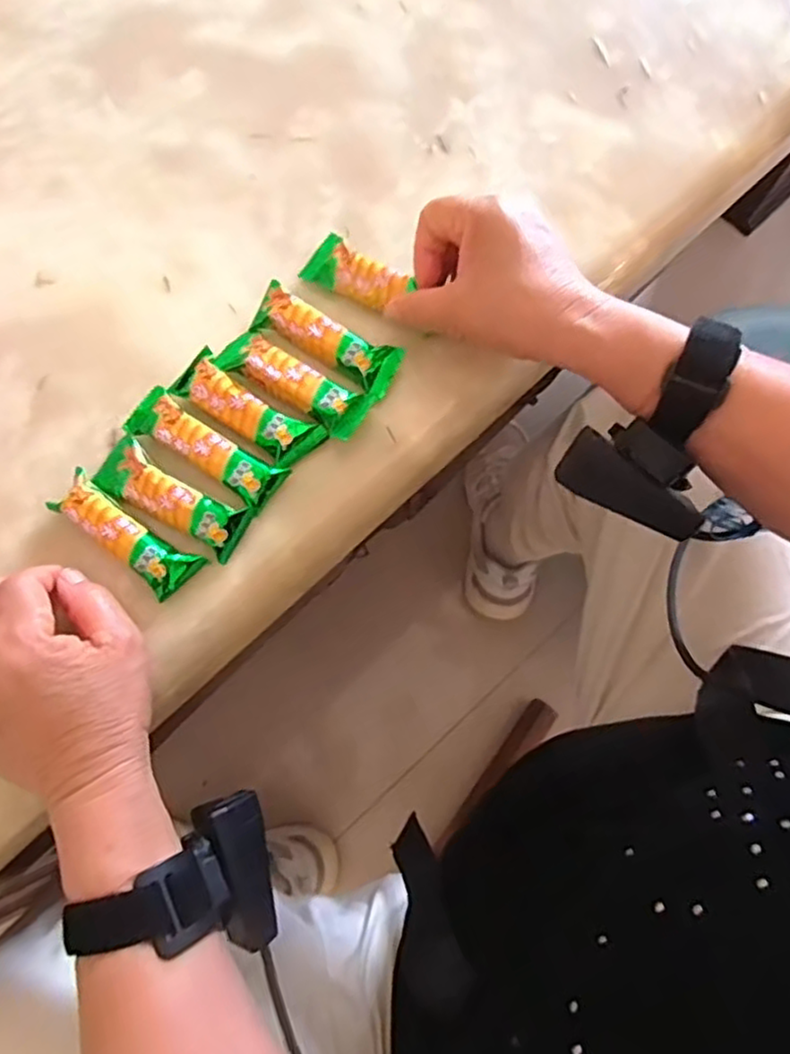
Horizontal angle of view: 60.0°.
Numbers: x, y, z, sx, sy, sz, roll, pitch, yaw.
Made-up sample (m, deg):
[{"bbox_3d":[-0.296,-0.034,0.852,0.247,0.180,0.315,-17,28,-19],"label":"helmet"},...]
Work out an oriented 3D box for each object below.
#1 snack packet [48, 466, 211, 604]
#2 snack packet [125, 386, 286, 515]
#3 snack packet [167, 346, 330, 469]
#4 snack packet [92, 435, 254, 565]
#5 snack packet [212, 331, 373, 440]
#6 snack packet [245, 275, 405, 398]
[{"bbox_3d":[-0.143,0.004,0.363,0.086,0.020,0.027,35,78,8],"label":"snack packet"},{"bbox_3d":[-0.104,-0.042,0.377,0.089,0.022,0.028,33,77,8],"label":"snack packet"},{"bbox_3d":[-0.082,-0.065,0.382,0.084,0.021,0.031,35,78,8],"label":"snack packet"},{"bbox_3d":[-0.121,-0.017,0.369,0.090,0.021,0.029,31,77,7],"label":"snack packet"},{"bbox_3d":[-0.057,-0.081,0.385,0.090,0.023,0.029,32,77,8],"label":"snack packet"},{"bbox_3d":[-0.039,-0.105,0.390,0.089,0.020,0.030,30,77,7],"label":"snack packet"}]

